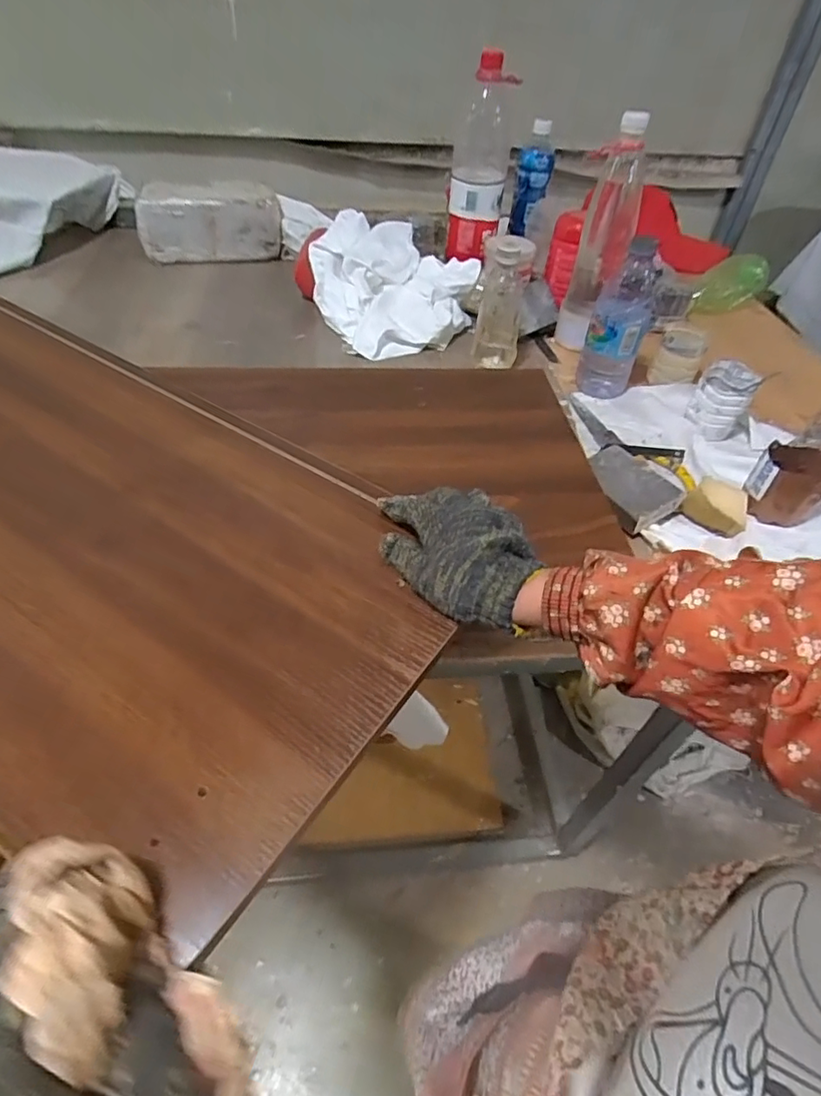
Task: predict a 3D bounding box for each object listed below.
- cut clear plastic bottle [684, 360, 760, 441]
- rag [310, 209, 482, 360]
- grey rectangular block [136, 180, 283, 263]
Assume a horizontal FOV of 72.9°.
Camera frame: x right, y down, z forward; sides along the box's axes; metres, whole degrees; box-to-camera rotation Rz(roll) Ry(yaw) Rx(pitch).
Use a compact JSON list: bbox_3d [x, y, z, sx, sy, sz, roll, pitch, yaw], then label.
[{"bbox_3d":[0.385,-0.183,0.695,0.062,0.072,0.066,27,51,20],"label":"cut clear plastic bottle"},{"bbox_3d":[-0.020,-0.402,0.843,0.219,0.108,0.222,-25,54,-25],"label":"rag"},{"bbox_3d":[-0.340,-0.557,0.947,0.229,0.099,0.085,-7,48,-10],"label":"grey rectangular block"}]

